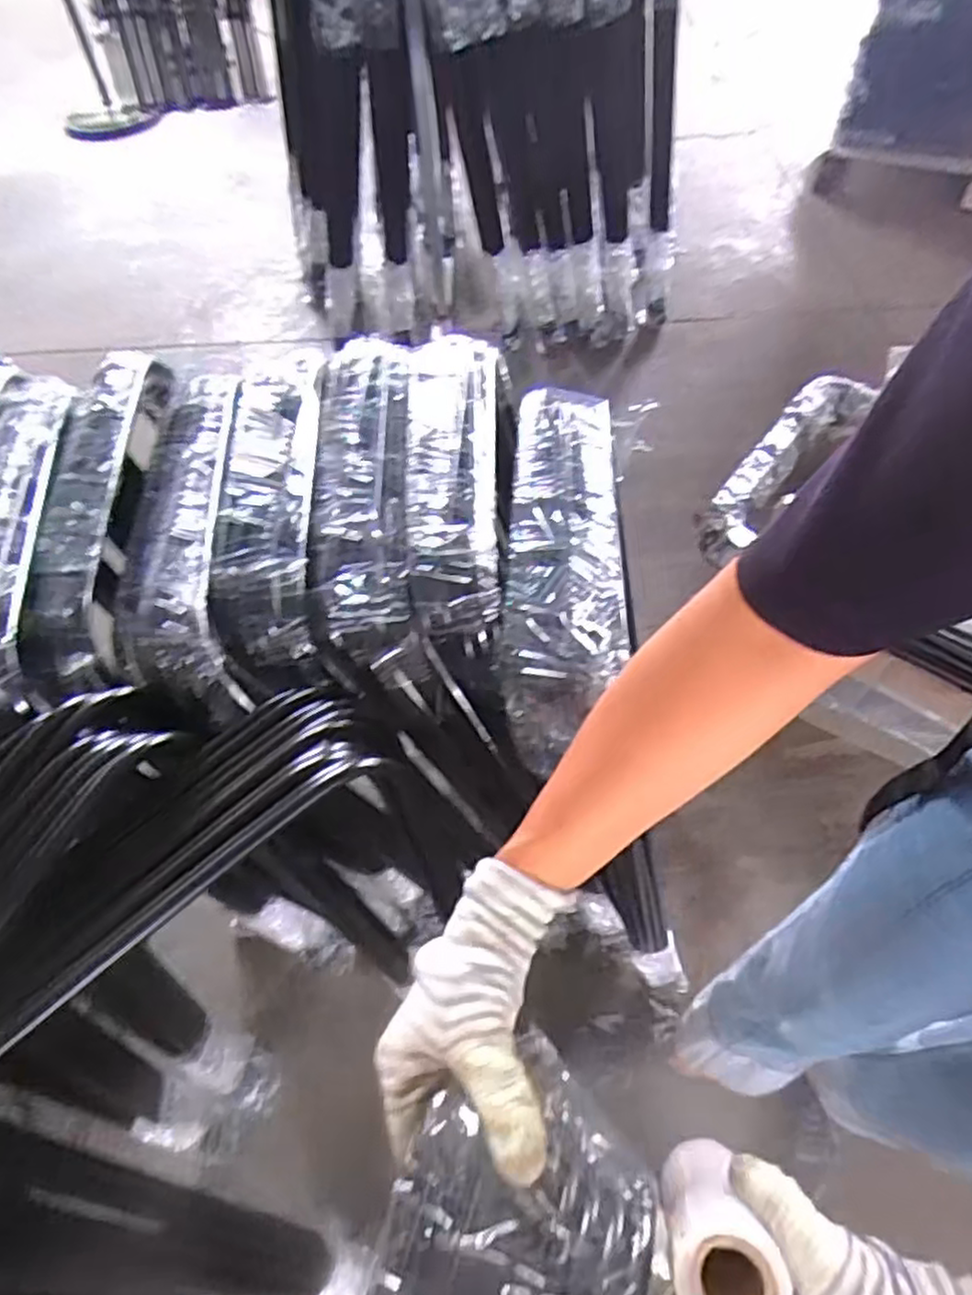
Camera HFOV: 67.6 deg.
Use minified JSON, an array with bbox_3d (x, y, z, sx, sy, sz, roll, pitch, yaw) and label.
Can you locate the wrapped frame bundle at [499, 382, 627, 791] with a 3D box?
[{"bbox_3d":[0.056,-0.067,0.533,0.084,0.070,0.324,2,56,4],"label":"wrapped frame bundle"}]

